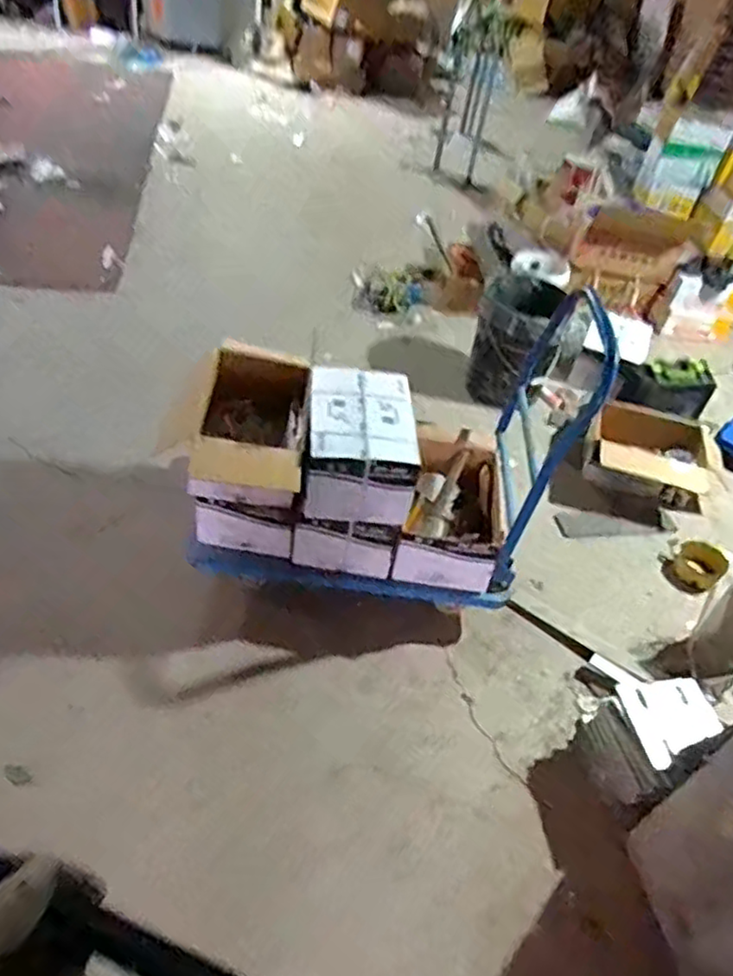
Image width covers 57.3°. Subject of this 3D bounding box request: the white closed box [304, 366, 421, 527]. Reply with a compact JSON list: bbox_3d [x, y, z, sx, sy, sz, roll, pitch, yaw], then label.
[{"bbox_3d":[-0.019,-0.111,1.657,0.257,0.197,0.349,5,43,-6],"label":"white closed box"}]

